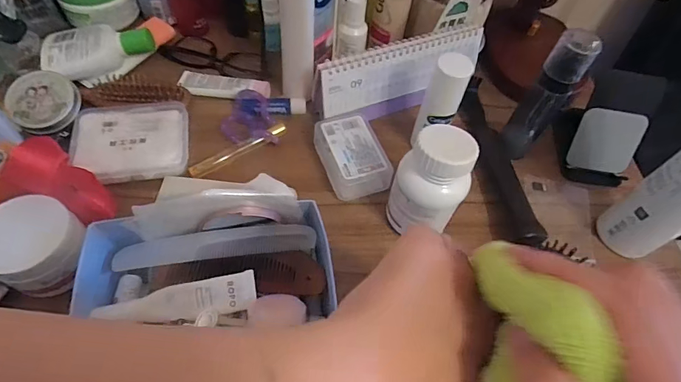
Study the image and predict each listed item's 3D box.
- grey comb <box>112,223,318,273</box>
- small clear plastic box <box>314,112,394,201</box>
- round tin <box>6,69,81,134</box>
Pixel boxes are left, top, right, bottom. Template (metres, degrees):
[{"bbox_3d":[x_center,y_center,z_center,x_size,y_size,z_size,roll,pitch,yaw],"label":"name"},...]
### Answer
[{"bbox_3d":[-0.102,0.045,0.345,0.159,0.010,0.026,-6,58,-8],"label":"grey comb"},{"bbox_3d":[0.012,-0.039,0.446,0.060,0.032,0.087,-18,61,-15],"label":"small clear plastic box"},{"bbox_3d":[-0.317,-0.097,0.439,0.067,0.010,0.067,2,76,-8],"label":"round tin"}]

